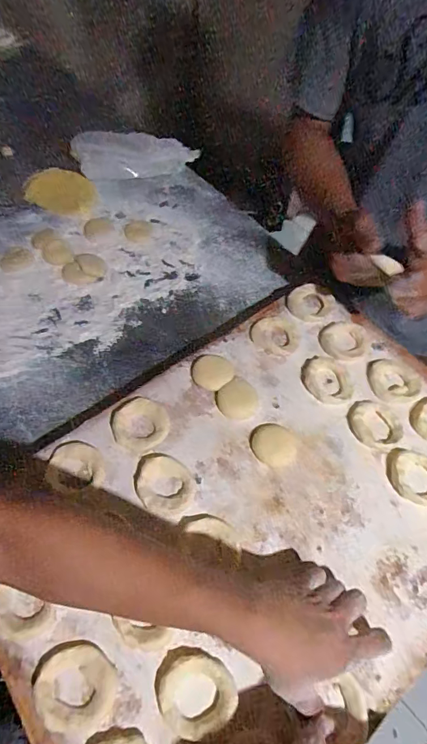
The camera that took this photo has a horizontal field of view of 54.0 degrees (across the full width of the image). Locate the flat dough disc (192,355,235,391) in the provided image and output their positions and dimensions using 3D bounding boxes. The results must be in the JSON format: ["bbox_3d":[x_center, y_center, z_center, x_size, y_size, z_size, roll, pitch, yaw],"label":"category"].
[{"bbox_3d":[-0.001,0.000,0.560,0.050,0.005,0.054,2,58,-3],"label":"flat dough disc"}]

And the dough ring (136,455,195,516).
[{"bbox_3d":[-0.056,0.126,0.475,0.059,0.008,0.073,-28,64,-19],"label":"dough ring"}]

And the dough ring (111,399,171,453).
[{"bbox_3d":[-0.089,0.062,0.510,0.066,0.009,0.063,2,58,-3],"label":"dough ring"}]

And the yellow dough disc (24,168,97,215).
[{"bbox_3d":[-0.284,-0.343,0.790,0.137,0.013,0.108,23,60,10],"label":"yellow dough disc"}]

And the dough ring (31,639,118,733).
[{"bbox_3d":[-0.124,0.280,0.376,0.063,0.012,0.066,2,58,-3],"label":"dough ring"}]

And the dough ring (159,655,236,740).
[{"bbox_3d":[-0.014,0.288,0.374,0.065,0.011,0.058,-15,61,-13],"label":"dough ring"}]

